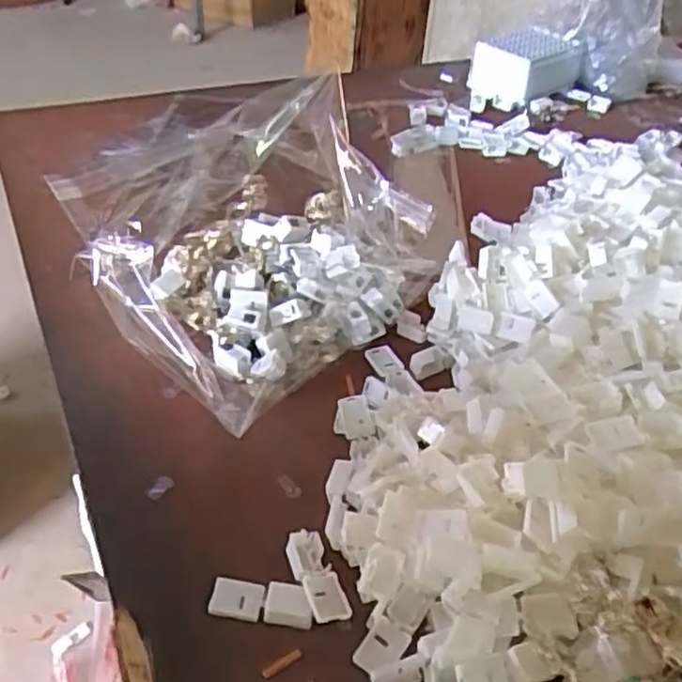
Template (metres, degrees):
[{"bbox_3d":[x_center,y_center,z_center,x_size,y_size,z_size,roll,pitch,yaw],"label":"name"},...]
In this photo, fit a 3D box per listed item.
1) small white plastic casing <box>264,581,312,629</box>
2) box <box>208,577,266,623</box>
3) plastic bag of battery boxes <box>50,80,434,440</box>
[{"bbox_3d":[-0.027,0.140,0.382,0.025,0.011,0.018,9,41,4],"label":"small white plastic casing"},{"bbox_3d":[-0.056,0.139,0.387,0.028,0.006,0.021,9,41,5],"label":"box"},{"bbox_3d":[-0.072,-0.069,0.519,0.188,0.138,0.228,33,48,28],"label":"plastic bag of battery boxes"}]

